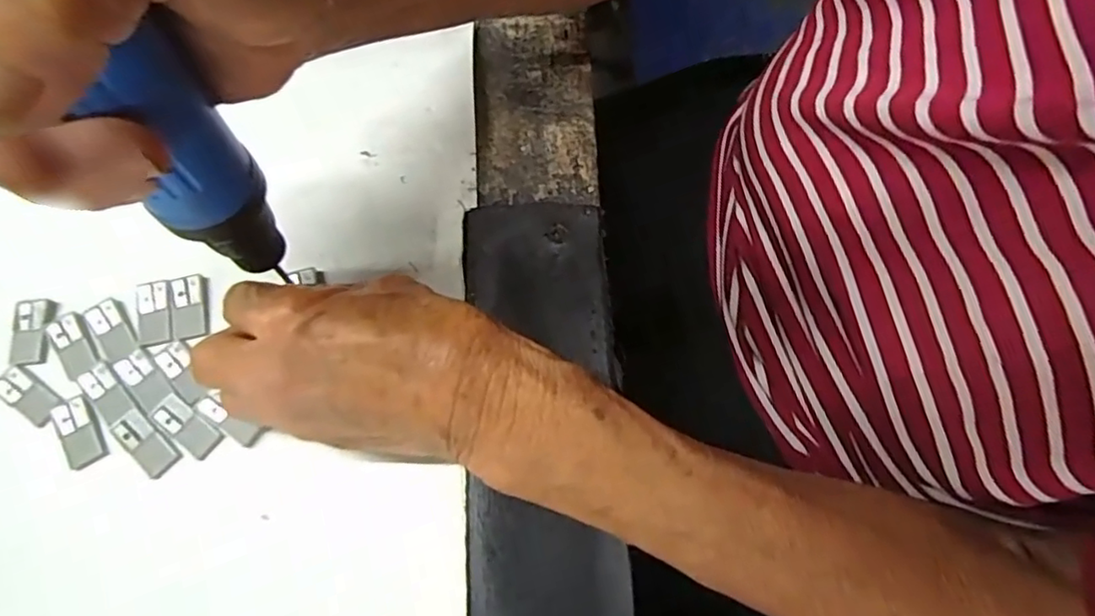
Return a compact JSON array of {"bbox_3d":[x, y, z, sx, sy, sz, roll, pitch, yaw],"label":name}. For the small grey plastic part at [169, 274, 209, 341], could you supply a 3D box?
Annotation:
[{"bbox_3d":[-0.153,-0.001,0.255,0.015,0.004,0.027,-14,68,-4],"label":"small grey plastic part"}]

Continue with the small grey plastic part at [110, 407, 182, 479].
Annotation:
[{"bbox_3d":[-0.158,0.052,0.232,0.029,0.004,0.013,39,74,15],"label":"small grey plastic part"}]

